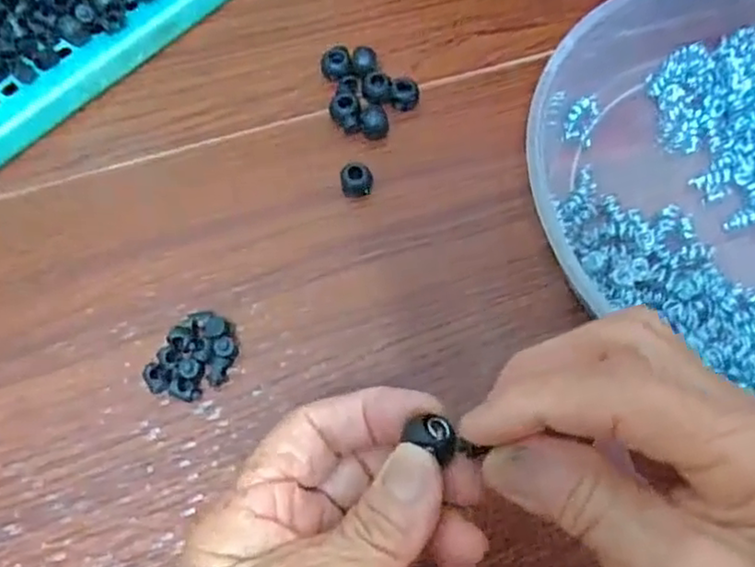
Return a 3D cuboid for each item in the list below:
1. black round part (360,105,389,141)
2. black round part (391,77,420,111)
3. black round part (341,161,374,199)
[{"bbox_3d":[-0.001,-0.081,0.338,0.014,0.014,0.010,-5,69,-4],"label":"black round part"},{"bbox_3d":[0.015,-0.096,0.347,0.014,0.015,0.013,1,69,-1],"label":"black round part"},{"bbox_3d":[-0.010,-0.049,0.325,0.015,0.014,0.013,-8,69,-5],"label":"black round part"}]

